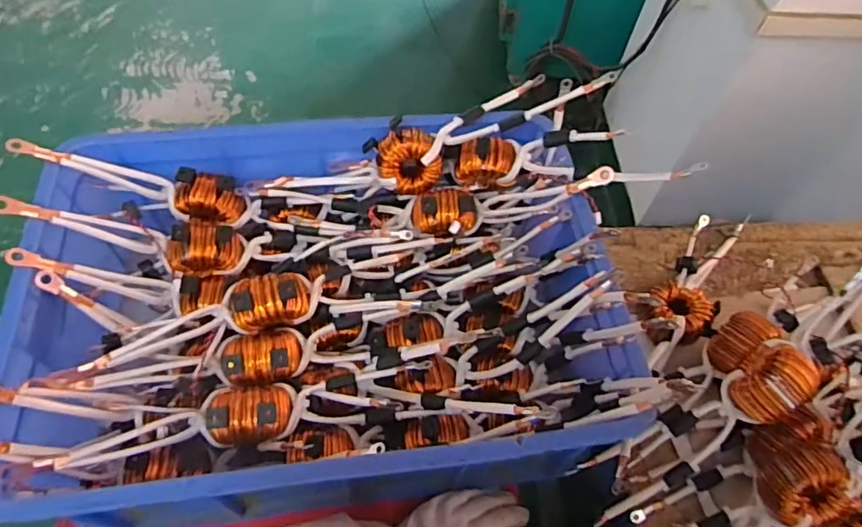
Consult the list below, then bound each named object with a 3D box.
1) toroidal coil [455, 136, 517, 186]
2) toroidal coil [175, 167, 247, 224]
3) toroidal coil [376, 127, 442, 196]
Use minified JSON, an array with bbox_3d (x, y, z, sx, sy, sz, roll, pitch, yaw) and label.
[{"bbox_3d":[0.072,-0.130,0.701,0.075,0.062,0.042,2,57,-3],"label":"toroidal coil"},{"bbox_3d":[-0.272,-0.080,0.674,0.080,0.052,0.049,2,57,-3],"label":"toroidal coil"},{"bbox_3d":[-0.026,-0.126,0.687,0.070,0.080,0.029,-30,28,15],"label":"toroidal coil"}]

